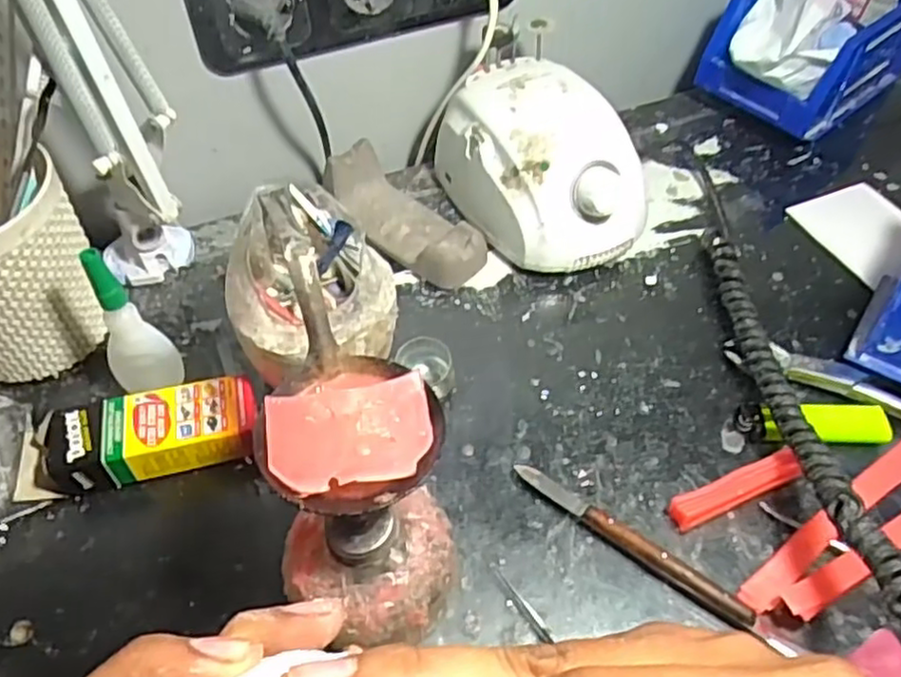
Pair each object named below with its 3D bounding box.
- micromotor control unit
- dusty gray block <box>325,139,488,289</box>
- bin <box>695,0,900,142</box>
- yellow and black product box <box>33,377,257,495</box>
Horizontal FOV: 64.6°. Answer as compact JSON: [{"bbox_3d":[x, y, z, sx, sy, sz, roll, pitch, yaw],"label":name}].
[{"bbox_3d":[0.068,-0.118,0.485,0.113,0.081,0.141,-22,55,-17],"label":"micromotor control unit"},{"bbox_3d":[-0.031,-0.084,0.486,0.054,0.040,0.119,-35,60,-25],"label":"dusty gray block"},{"bbox_3d":[0.291,-0.236,0.572,0.184,0.096,0.099,-34,59,-24],"label":"bin"},{"bbox_3d":[-0.162,0.053,0.383,0.112,0.028,0.045,-8,52,-7],"label":"yellow and black product box"}]

